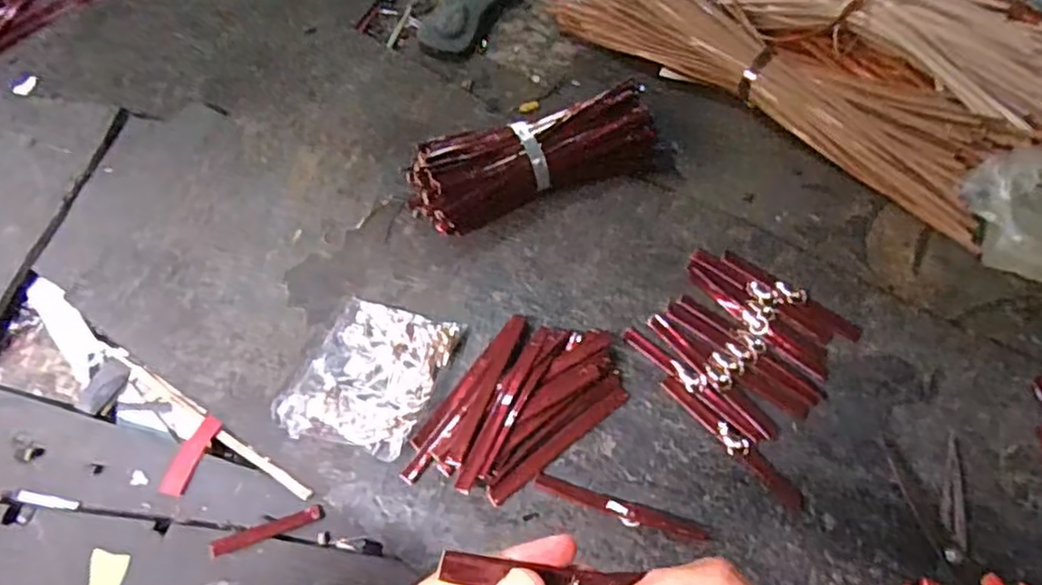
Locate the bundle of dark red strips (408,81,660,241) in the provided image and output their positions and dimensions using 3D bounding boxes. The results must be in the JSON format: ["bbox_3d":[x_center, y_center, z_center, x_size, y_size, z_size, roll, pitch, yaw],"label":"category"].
[{"bbox_3d":[0.014,-0.135,0.687,0.260,0.060,0.077,-18,59,-8],"label":"bundle of dark red strips"}]

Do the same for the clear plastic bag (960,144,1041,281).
[{"bbox_3d":[0.506,-0.083,0.658,0.127,0.042,0.129,-18,60,-8],"label":"clear plastic bag"}]

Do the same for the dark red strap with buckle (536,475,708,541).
[{"bbox_3d":[0.080,0.176,0.542,0.140,0.008,0.017,15,61,11],"label":"dark red strap with buckle"}]

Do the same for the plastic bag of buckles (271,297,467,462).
[{"bbox_3d":[-0.134,0.072,0.599,0.116,0.018,0.141,20,62,13],"label":"plastic bag of buckles"}]

